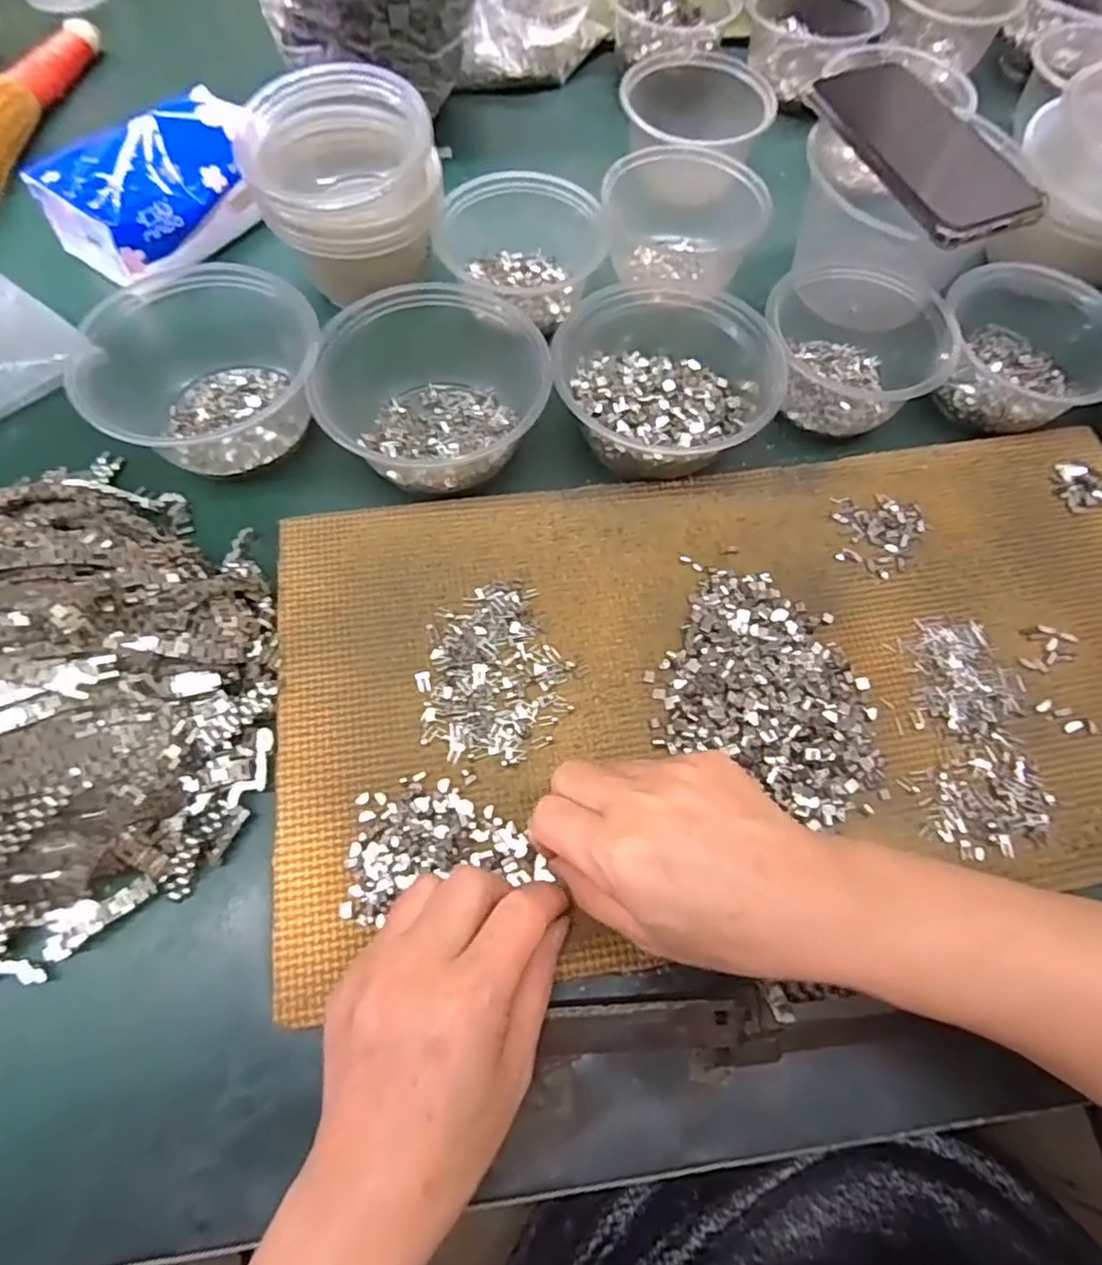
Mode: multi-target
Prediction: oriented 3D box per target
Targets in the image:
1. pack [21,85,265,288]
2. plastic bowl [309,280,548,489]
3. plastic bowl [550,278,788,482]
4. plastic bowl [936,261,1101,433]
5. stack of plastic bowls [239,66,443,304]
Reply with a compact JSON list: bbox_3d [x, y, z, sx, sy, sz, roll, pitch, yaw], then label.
[{"bbox_3d":[-0.270,-0.308,0.446,0.149,0.066,0.079,-37,74,-15],"label":"pack"},{"bbox_3d":[-0.072,-0.146,0.390,0.121,0.057,0.124,1,68,-2],"label":"plastic bowl"},{"bbox_3d":[0.066,-0.159,0.399,0.134,0.048,0.126,-27,72,-12],"label":"plastic bowl"},{"bbox_3d":[0.302,-0.185,0.416,0.089,0.053,0.122,-35,74,-15],"label":"plastic bowl"},{"bbox_3d":[-0.133,-0.286,0.421,0.119,0.103,0.110,-26,72,-12],"label":"stack of plastic bowls"}]

